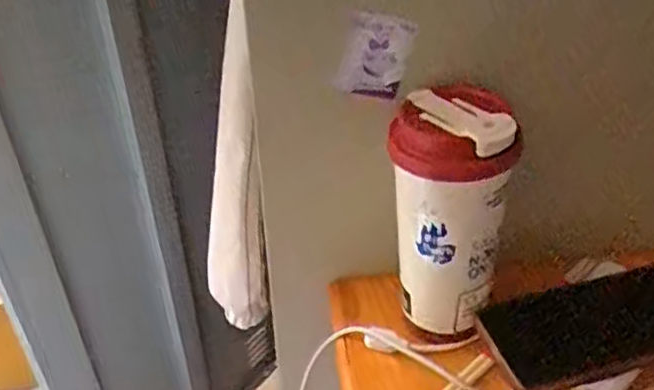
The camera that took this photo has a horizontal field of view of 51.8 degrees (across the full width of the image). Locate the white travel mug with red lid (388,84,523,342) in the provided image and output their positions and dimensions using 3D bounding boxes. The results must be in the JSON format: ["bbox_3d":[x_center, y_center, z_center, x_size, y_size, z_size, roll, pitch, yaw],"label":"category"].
[{"bbox_3d":[0.087,0.018,0.504,0.078,0.199,0.070,5,38,8],"label":"white travel mug with red lid"}]

